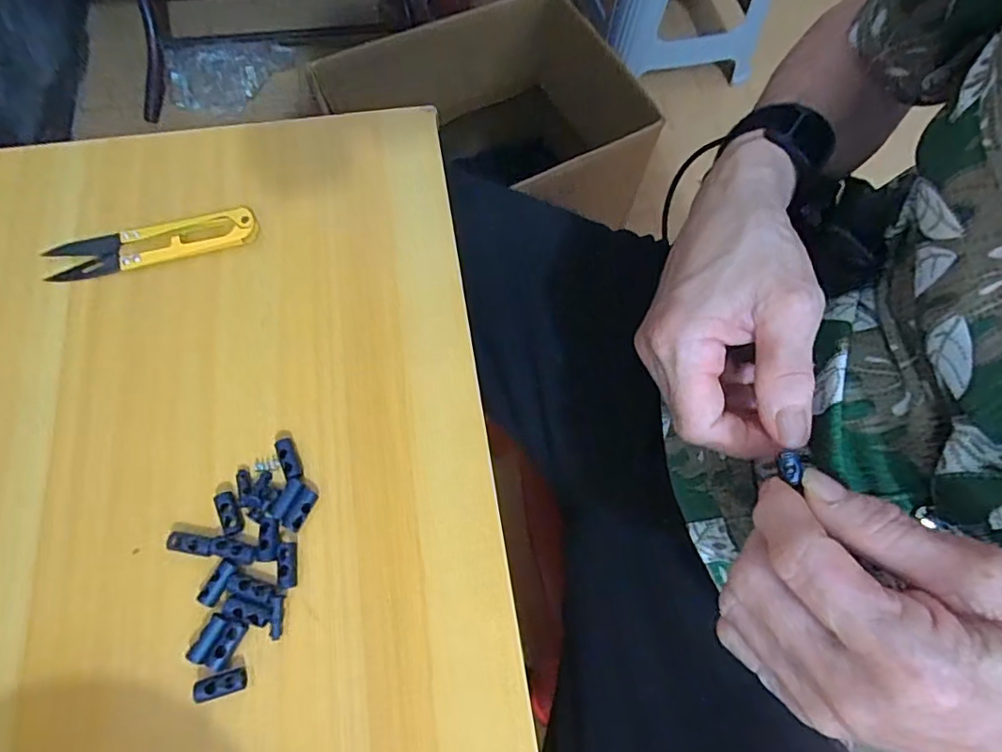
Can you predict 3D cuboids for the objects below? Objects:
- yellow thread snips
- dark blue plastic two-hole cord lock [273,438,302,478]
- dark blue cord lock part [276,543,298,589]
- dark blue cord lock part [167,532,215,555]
[{"bbox_3d":[-0.182,-0.070,0.291,0.106,0.011,0.023,-12,69,-8],"label":"yellow thread snips"},{"bbox_3d":[-0.096,0.038,0.252,0.008,0.005,0.019,-24,71,-12],"label":"dark blue plastic two-hole cord lock"},{"bbox_3d":[-0.090,0.079,0.233,0.007,0.004,0.018,-8,68,-7],"label":"dark blue cord lock part"},{"bbox_3d":[-0.132,0.072,0.238,0.019,0.005,0.008,9,68,0],"label":"dark blue cord lock part"}]

